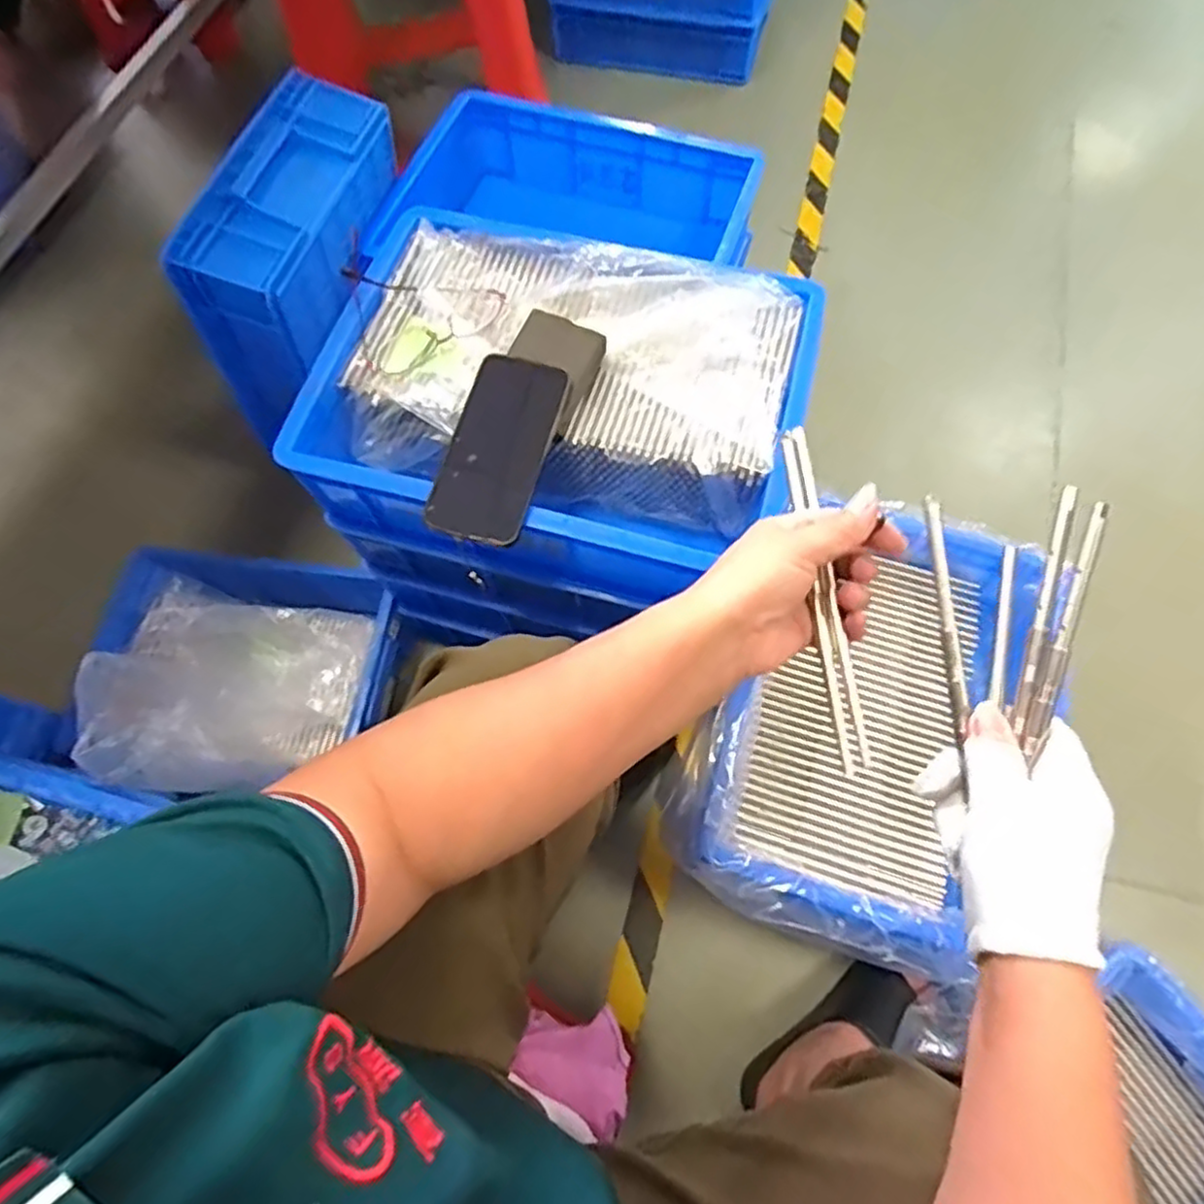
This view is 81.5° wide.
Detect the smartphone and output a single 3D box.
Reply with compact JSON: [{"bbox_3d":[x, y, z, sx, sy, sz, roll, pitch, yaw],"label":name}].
[{"bbox_3d":[-0.081,-0.124,0.558,0.075,0.015,0.156,15,78,7],"label":"smartphone"}]

